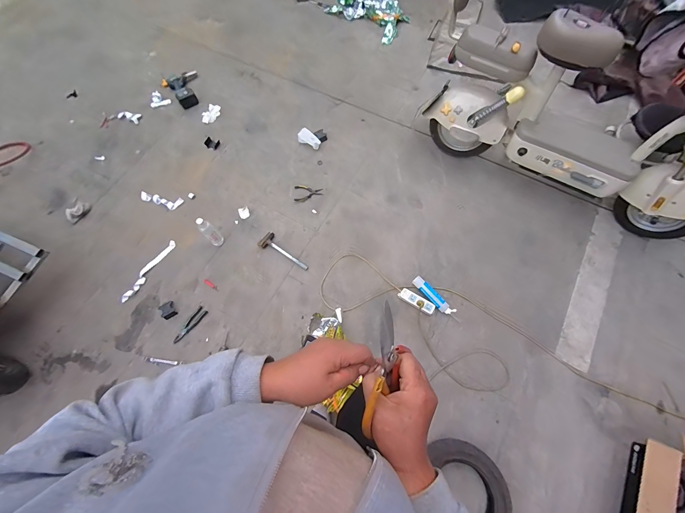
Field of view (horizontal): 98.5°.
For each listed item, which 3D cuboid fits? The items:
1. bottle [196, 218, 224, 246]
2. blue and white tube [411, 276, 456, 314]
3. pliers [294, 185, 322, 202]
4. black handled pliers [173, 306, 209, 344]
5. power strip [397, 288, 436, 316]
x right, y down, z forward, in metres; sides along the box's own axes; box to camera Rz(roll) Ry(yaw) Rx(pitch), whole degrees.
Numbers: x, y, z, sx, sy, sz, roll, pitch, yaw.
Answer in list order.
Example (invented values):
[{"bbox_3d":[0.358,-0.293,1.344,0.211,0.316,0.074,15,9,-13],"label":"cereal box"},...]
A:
[{"bbox_3d":[-0.630,-0.110,1.413,0.055,0.222,0.058,0,71,-1],"label":"bottle"},{"bbox_3d":[0.437,0.194,1.428,0.055,0.046,0.233,-41,77,-13],"label":"blue and white tube"},{"bbox_3d":[-0.186,-0.352,1.638,0.152,0.010,0.103,-2,71,-2],"label":"pliers"},{"bbox_3d":[-0.709,0.322,1.374,0.050,0.011,0.191,35,74,10],"label":"black handled pliers"},{"bbox_3d":[0.361,0.220,1.426,0.183,0.032,0.060,33,74,10],"label":"power strip"}]

